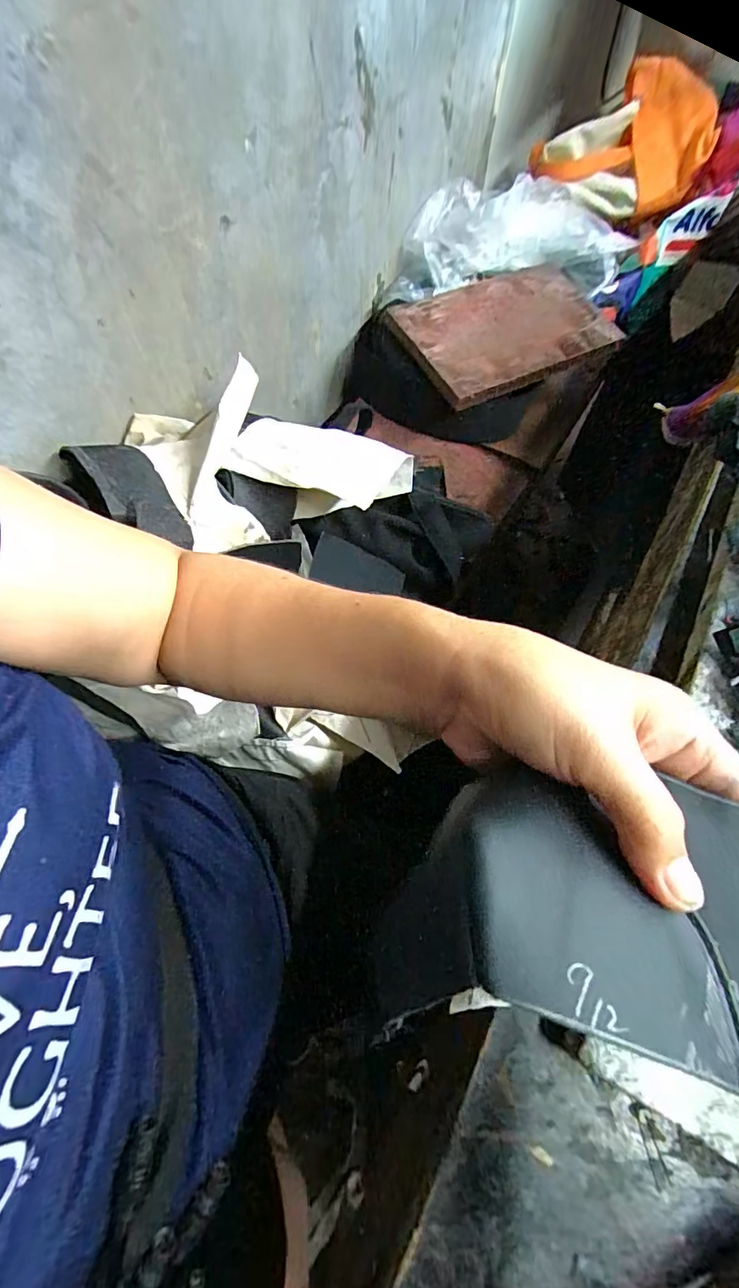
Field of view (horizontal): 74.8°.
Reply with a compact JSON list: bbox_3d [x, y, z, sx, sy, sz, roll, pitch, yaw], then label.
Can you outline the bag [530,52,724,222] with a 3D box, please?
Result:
[{"bbox_3d":[0.371,-0.734,0.703,0.230,0.128,0.134,10,65,3],"label":"bag"}]

